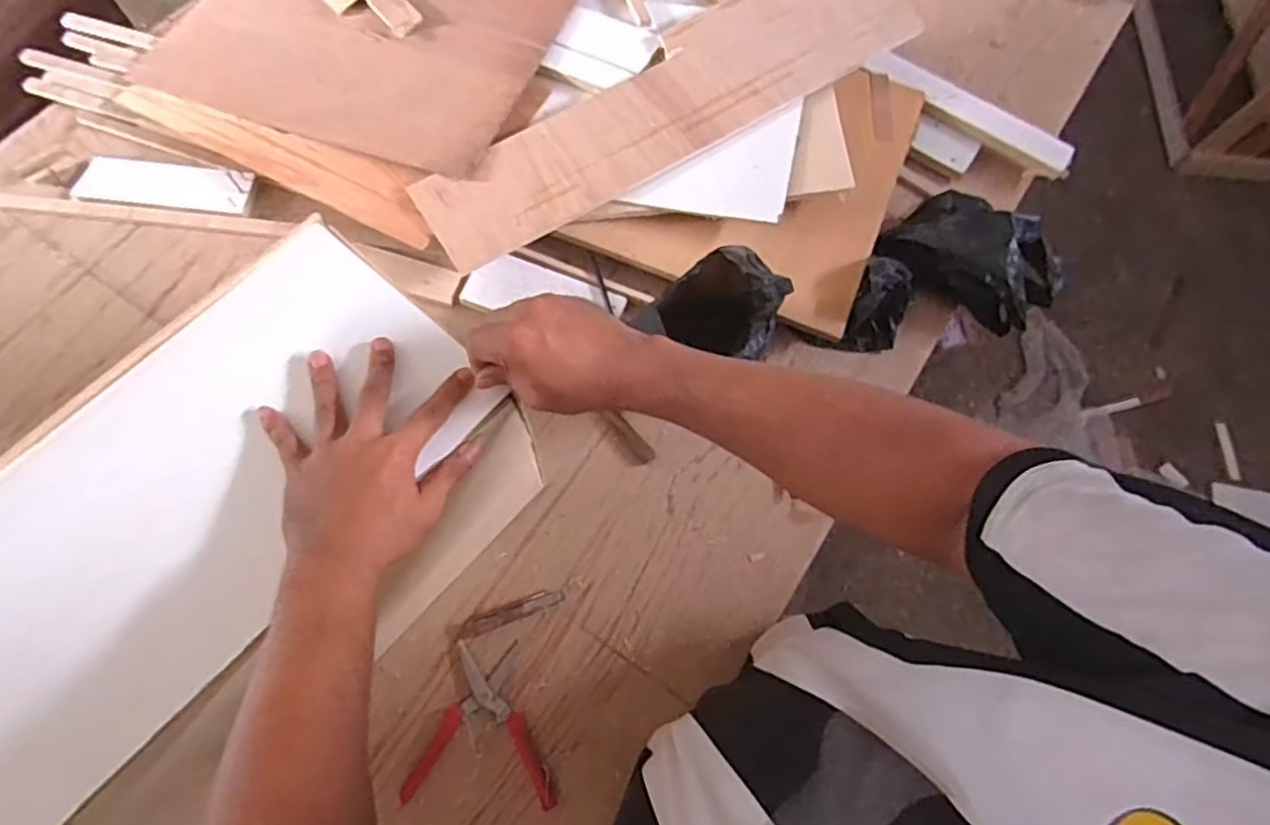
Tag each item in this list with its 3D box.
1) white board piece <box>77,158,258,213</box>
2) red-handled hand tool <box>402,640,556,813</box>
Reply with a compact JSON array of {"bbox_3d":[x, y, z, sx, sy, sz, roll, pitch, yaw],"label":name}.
[{"bbox_3d":[-0.625,-0.306,0.889,0.229,0.019,0.061,6,70,-1],"label":"white board piece"},{"bbox_3d":[-0.151,0.326,0.698,0.150,0.015,0.151,7,70,0],"label":"red-handled hand tool"}]

